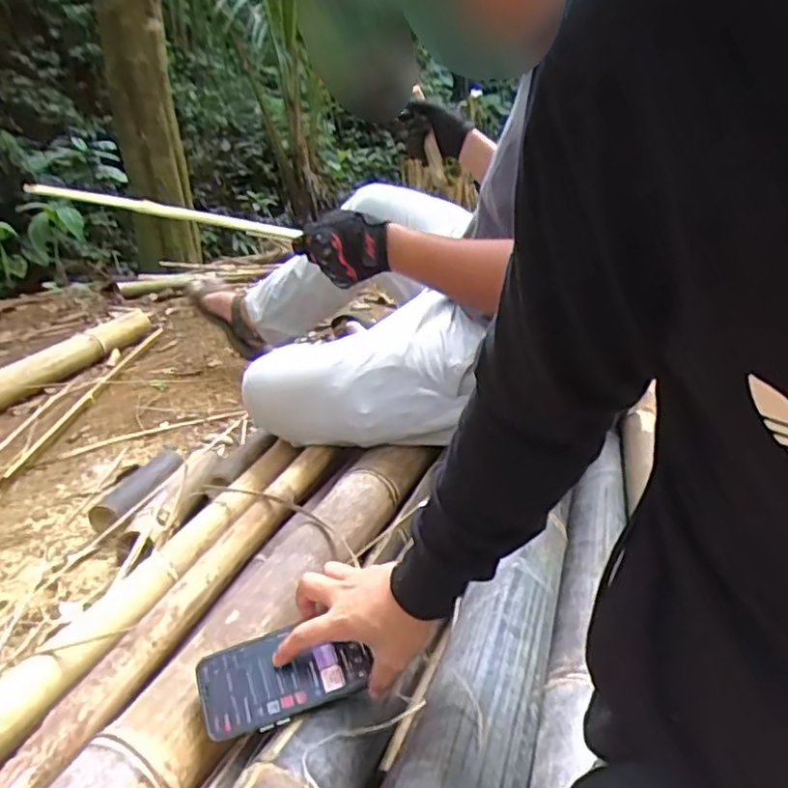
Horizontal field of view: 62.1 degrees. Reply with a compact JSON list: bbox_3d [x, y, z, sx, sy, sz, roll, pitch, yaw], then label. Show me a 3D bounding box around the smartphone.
[{"bbox_3d":[-0.097,0.242,0.567,0.137,0.010,0.076,-17,54,-17],"label":"smartphone"}]

